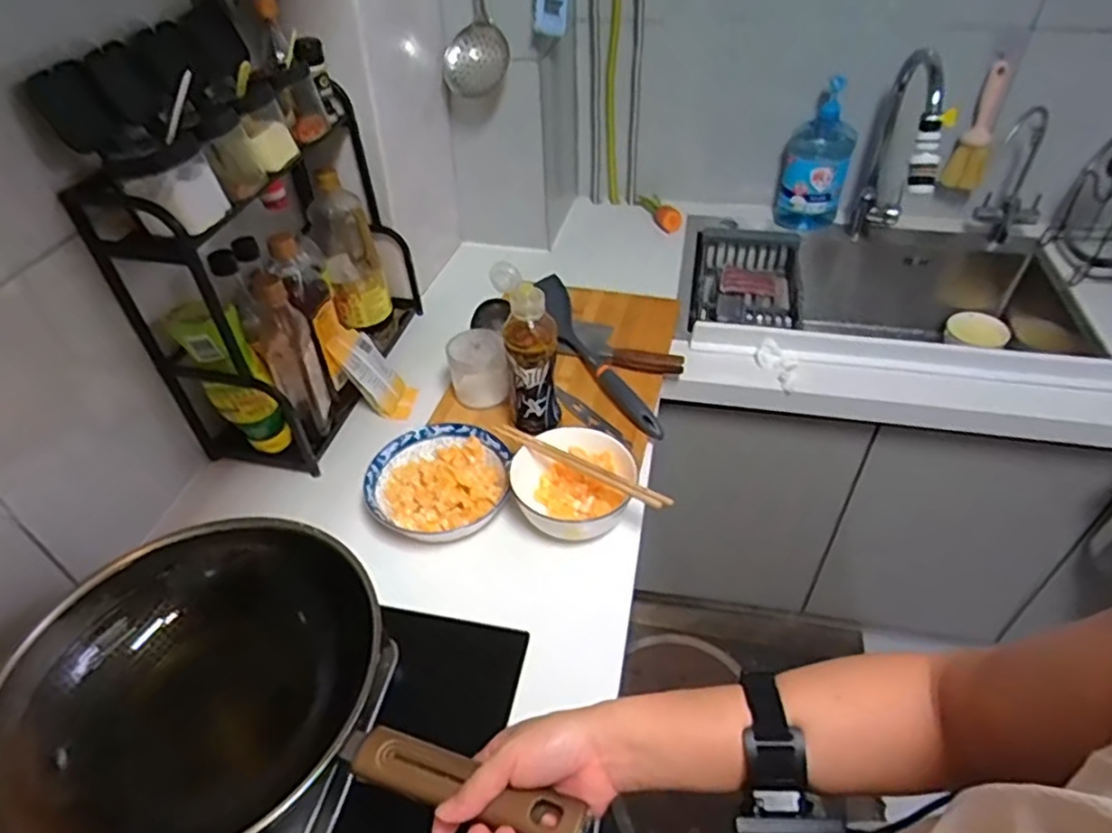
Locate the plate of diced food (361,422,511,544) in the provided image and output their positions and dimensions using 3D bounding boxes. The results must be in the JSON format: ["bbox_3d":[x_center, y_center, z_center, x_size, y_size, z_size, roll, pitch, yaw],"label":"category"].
[{"bbox_3d":[-0.145,0.078,0.832,0.167,0.029,0.171,-2,43,2],"label":"plate of diced food"}]

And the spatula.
[{"bbox_3d":[0.055,-0.098,0.996,0.038,0.071,0.330,-19,45,-16],"label":"spatula"}]

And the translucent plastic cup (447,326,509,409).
[{"bbox_3d":[-0.110,-0.068,0.951,0.076,0.092,0.078,-2,43,2],"label":"translucent plastic cup"}]

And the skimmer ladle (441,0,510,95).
[{"bbox_3d":[-0.132,-0.660,0.976,0.103,0.342,0.030,-1,43,2],"label":"skimmer ladle"}]

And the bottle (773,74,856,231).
[{"bbox_3d":[0.496,-0.484,1.266,0.113,0.260,0.100,2,43,5],"label":"bottle"}]

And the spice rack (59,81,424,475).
[{"bbox_3d":[-0.353,-0.202,0.909,0.186,0.386,0.394,9,44,12],"label":"spice rack"}]

